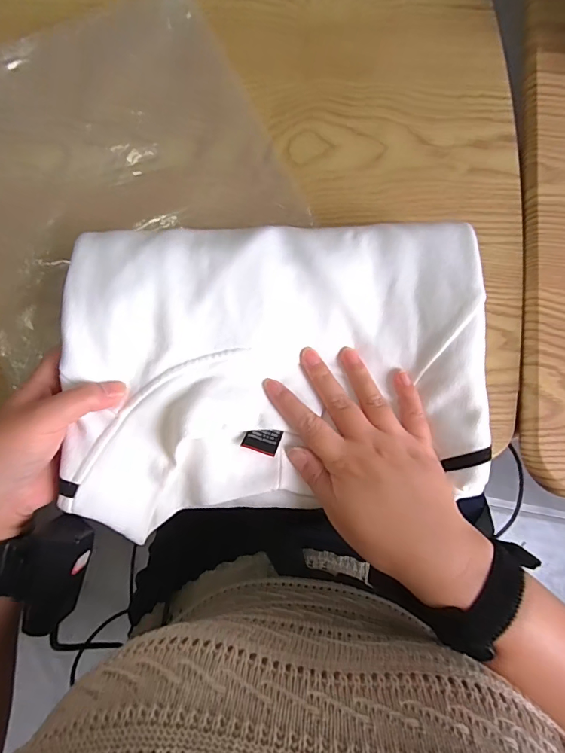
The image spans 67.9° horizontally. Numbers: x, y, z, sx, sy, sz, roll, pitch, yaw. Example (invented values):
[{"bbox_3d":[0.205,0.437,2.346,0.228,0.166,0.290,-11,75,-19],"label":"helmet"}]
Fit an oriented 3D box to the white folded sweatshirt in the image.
[{"bbox_3d":[0.000,-0.005,0.295,0.284,0.046,0.206,-3,77,0],"label":"white folded sweatshirt"}]

